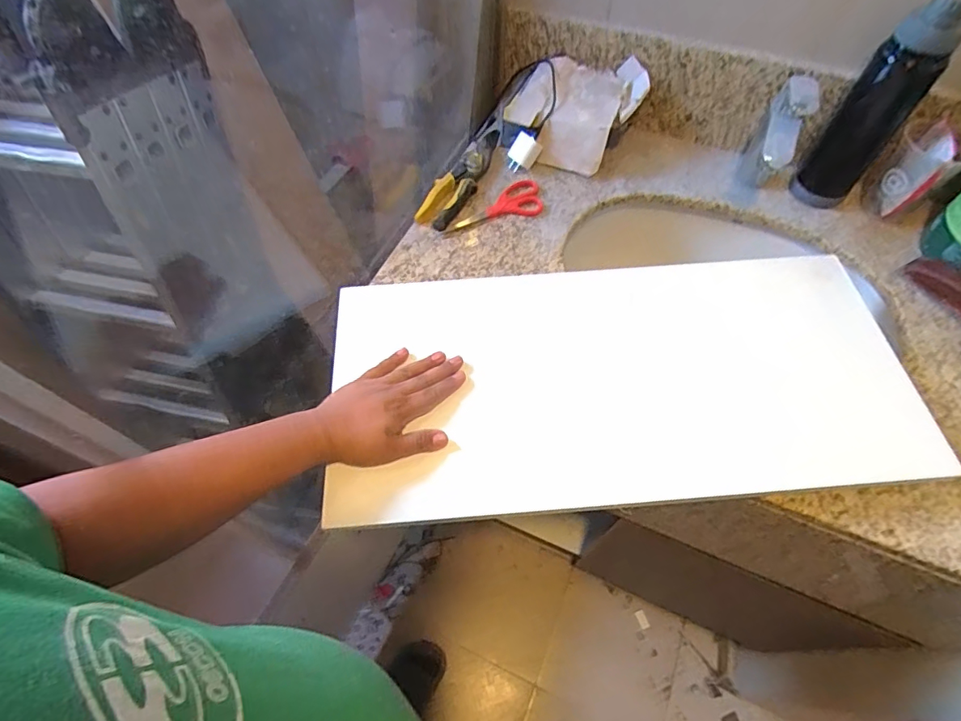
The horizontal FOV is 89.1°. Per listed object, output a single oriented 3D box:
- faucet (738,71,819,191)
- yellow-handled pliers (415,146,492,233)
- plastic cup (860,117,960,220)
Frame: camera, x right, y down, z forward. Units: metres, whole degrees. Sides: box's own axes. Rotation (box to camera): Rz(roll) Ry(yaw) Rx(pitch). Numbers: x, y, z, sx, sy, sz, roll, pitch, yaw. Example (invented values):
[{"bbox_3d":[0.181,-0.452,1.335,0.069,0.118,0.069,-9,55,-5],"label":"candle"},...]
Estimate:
[{"bbox_3d":[0.422,-0.313,0.707,0.049,0.160,0.169,25,63,15],"label":"faucet"},{"bbox_3d":[-0.038,-0.271,0.763,0.052,0.026,0.166,26,63,15],"label":"yellow-handled pliers"},{"bbox_3d":[0.630,-0.273,0.701,0.089,0.114,0.089,0,59,0],"label":"plastic cup"}]

